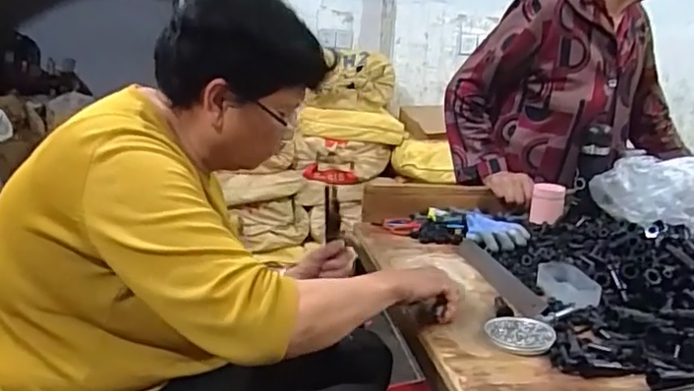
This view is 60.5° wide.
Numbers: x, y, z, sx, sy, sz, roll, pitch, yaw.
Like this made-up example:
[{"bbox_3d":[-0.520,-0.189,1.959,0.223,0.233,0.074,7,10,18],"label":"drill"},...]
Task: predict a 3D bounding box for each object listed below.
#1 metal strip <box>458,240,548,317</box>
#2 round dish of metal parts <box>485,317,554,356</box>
[{"bbox_3d":[0.251,0.131,1.004,0.047,0.011,0.326,0,14,-10],"label":"metal strip"},{"bbox_3d":[0.228,0.184,0.791,0.087,0.016,0.087,3,13,-1],"label":"round dish of metal parts"}]

